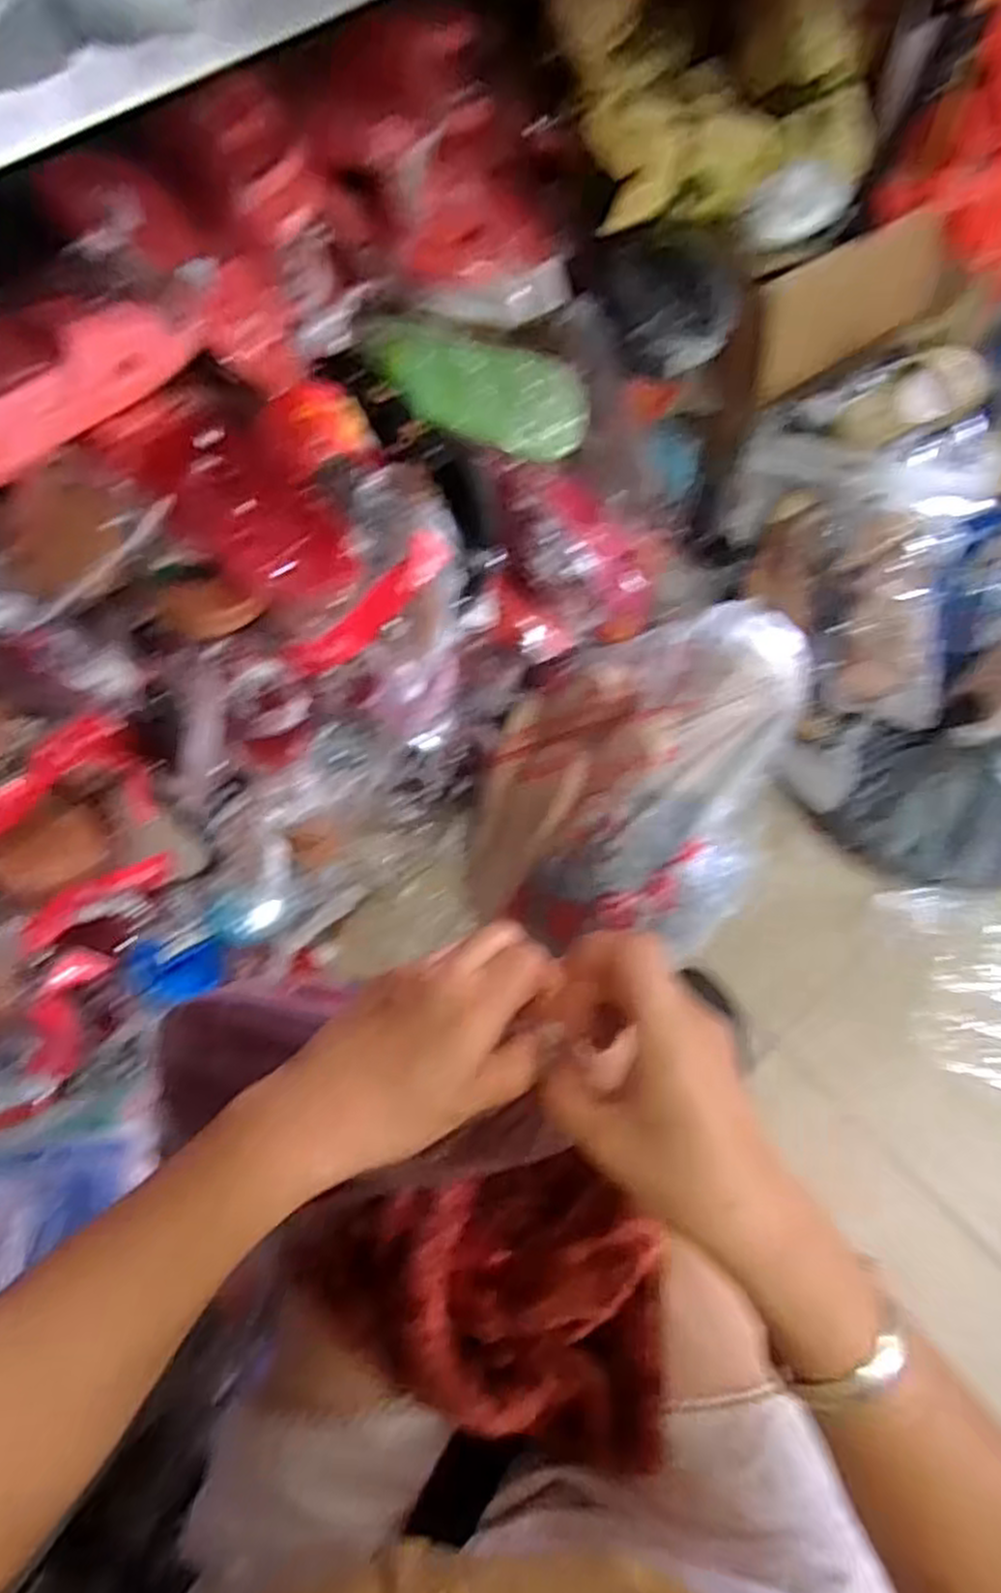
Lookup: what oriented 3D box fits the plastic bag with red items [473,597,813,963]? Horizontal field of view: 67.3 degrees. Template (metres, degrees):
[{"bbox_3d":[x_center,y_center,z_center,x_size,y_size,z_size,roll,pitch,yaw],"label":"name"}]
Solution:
[{"bbox_3d":[0.158,-0.020,0.871,0.313,0.199,0.406,31,70,16],"label":"plastic bag with red items"}]

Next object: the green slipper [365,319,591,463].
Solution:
[{"bbox_3d":[-0.027,-0.466,0.857,0.253,0.096,0.050,19,21,-5],"label":"green slipper"}]

